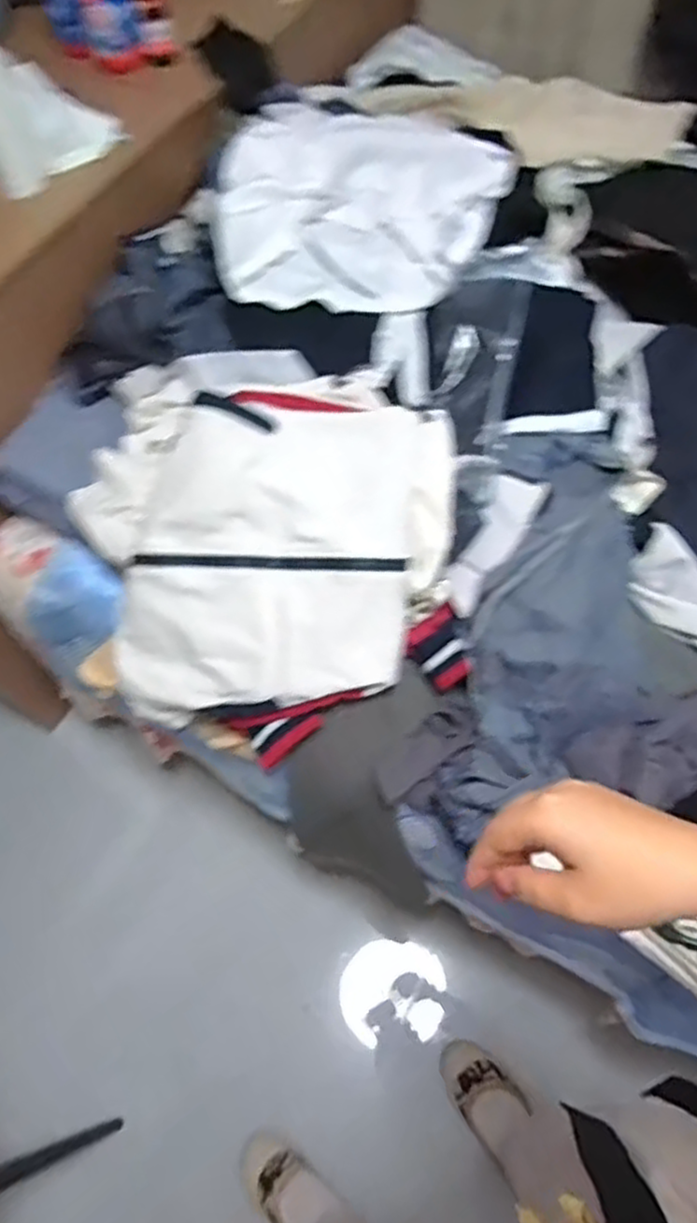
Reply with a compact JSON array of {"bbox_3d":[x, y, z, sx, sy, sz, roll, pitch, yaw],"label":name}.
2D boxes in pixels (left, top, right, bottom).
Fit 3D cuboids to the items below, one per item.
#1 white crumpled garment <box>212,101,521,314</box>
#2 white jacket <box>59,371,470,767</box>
[{"bbox_3d":[-0.018,-0.535,0.945,0.405,0.064,0.358,32,67,16],"label":"white crumpled garment"},{"bbox_3d":[-0.099,-0.077,0.886,0.439,0.231,0.405,-3,62,-1],"label":"white jacket"}]

